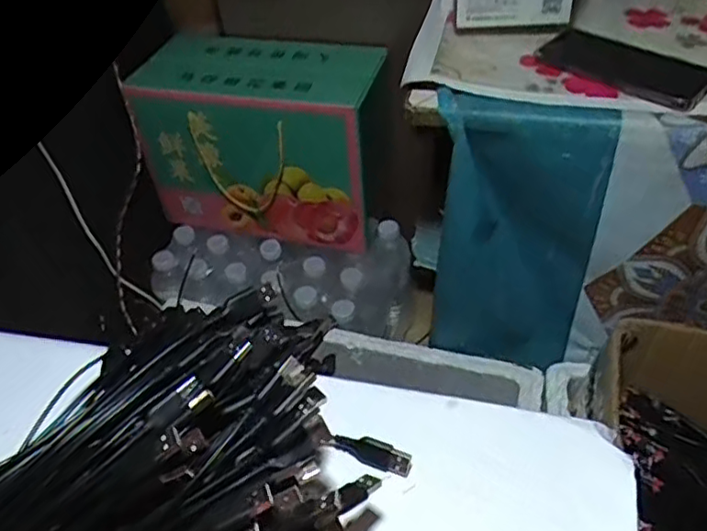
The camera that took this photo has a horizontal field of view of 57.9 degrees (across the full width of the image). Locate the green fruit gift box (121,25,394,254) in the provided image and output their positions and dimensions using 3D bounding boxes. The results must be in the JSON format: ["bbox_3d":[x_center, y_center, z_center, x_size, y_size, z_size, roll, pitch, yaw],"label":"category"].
[{"bbox_3d":[-0.109,-0.181,0.922,0.337,0.234,0.194,14,48,18],"label":"green fruit gift box"}]

